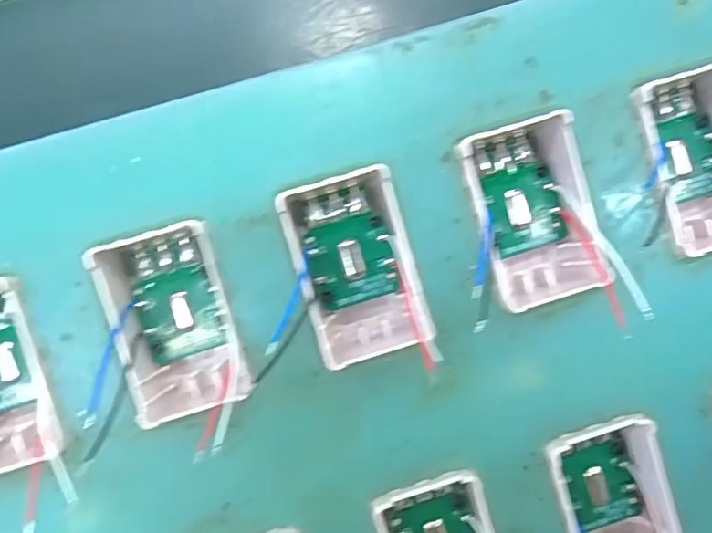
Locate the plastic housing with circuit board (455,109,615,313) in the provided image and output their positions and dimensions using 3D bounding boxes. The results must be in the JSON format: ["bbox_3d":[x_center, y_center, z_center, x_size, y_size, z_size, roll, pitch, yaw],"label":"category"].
[{"bbox_3d":[0.031,-0.010,0.097,0.020,0.010,0.031,-16,93,-3],"label":"plastic housing with circuit board"}]

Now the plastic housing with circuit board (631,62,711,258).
[{"bbox_3d":[0.062,-0.018,0.099,0.020,0.014,0.032,-15,93,-3],"label":"plastic housing with circuit board"}]

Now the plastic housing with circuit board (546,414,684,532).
[{"bbox_3d":[0.049,0.045,0.100,0.019,0.010,0.037,-21,93,-3],"label":"plastic housing with circuit board"}]

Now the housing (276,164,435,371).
[{"bbox_3d":[0.000,0.000,0.095,0.019,0.011,0.031,-16,93,-3],"label":"housing"}]

